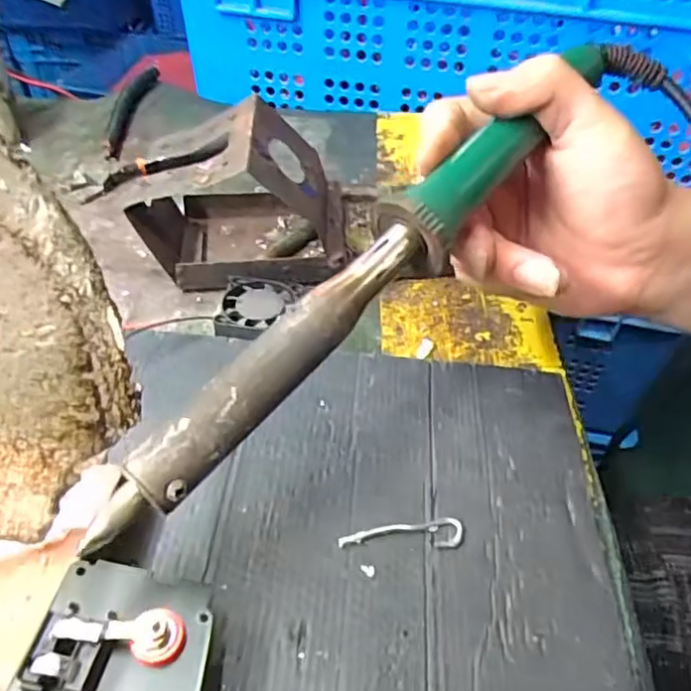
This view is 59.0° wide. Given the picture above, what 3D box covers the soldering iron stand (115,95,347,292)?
[{"bbox_3d":[-0.056,-0.081,0.332,0.110,0.080,0.074,2,45,-1],"label":"soldering iron stand"}]

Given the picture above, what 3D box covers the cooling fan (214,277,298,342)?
[{"bbox_3d":[-0.046,-0.019,0.320,0.036,0.008,0.041,6,45,4],"label":"cooling fan"}]

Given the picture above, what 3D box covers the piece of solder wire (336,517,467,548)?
[{"bbox_3d":[0.021,0.071,0.234,0.047,0.004,0.011,1,45,-2],"label":"piece of solder wire"}]

